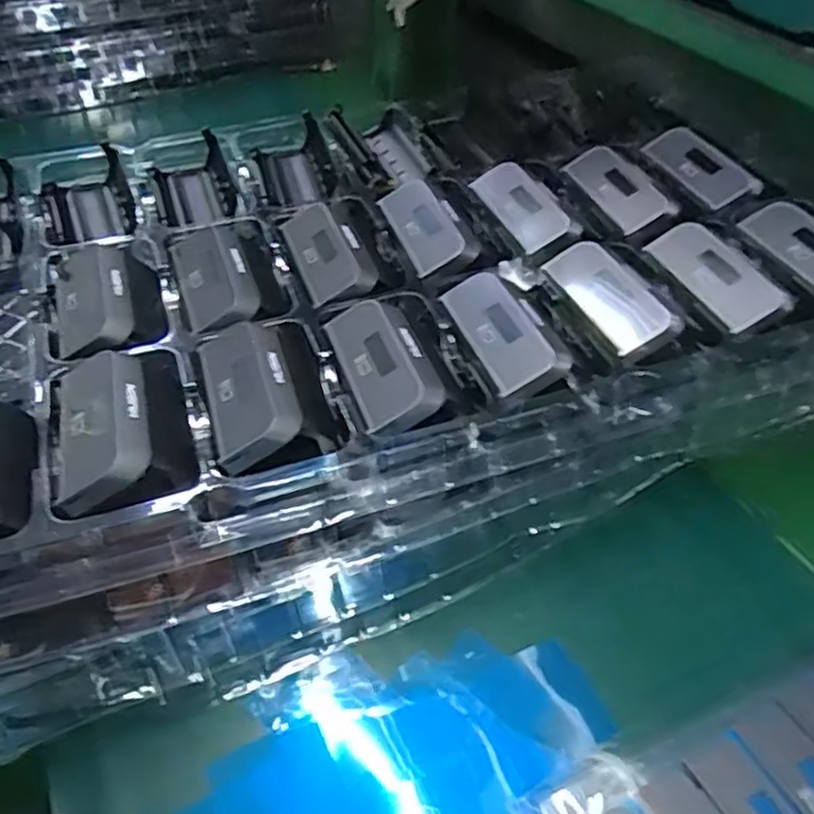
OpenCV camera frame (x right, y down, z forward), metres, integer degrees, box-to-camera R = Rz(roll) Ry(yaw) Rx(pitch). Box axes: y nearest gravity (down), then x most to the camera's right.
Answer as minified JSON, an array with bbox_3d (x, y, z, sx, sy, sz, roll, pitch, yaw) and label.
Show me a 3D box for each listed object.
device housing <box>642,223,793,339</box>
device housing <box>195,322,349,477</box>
[{"bbox_3d":[0.152,-0.064,0.347,0.034,0.012,0.076,-33,48,3],"label":"device housing"},{"bbox_3d":[-0.058,-0.011,0.292,0.050,0.015,0.083,-13,48,-14],"label":"device housing"}]

